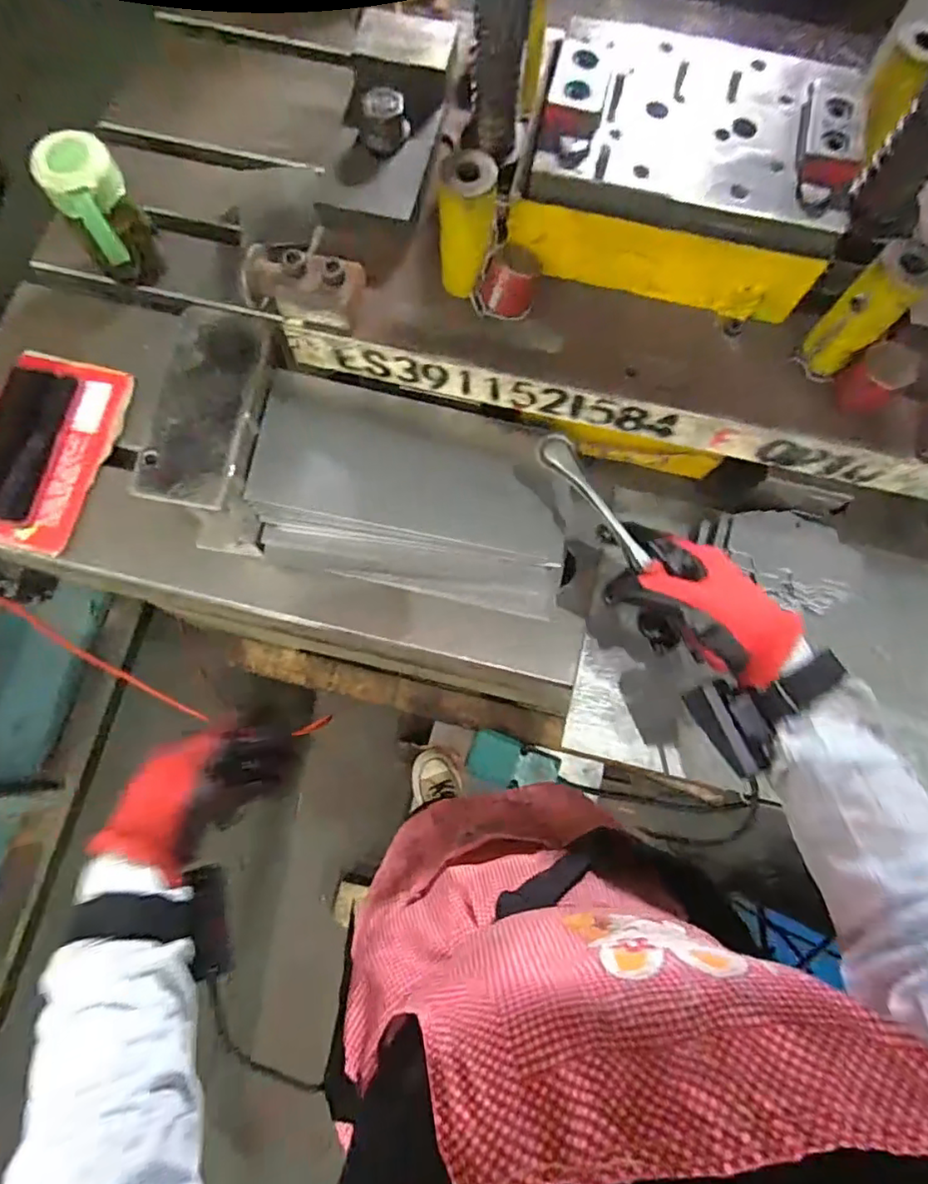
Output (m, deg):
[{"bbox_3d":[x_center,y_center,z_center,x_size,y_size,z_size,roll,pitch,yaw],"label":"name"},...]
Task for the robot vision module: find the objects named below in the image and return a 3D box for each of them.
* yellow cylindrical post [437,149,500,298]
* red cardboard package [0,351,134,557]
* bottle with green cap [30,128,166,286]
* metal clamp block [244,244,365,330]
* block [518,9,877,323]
[{"bbox_3d":[0.003,-0.268,0.436,0.040,0.087,0.037,0,75,-1],"label":"yellow cylindrical post"},{"bbox_3d":[-0.413,-0.139,0.577,0.119,0.016,0.195,14,78,2],"label":"red cardboard package"},{"bbox_3d":[-0.344,-0.358,0.577,0.067,0.129,0.072,-30,78,-9],"label":"bottle with green cap"},{"bbox_3d":[-0.124,-0.238,0.456,0.090,0.042,0.044,12,75,2],"label":"metal clamp block"},{"bbox_3d":[0.167,-0.330,0.452,0.227,0.083,0.177,14,75,3],"label":"block"}]

